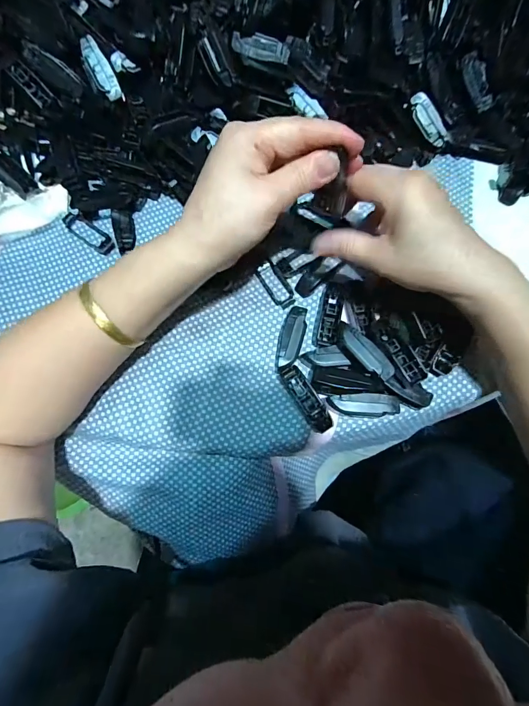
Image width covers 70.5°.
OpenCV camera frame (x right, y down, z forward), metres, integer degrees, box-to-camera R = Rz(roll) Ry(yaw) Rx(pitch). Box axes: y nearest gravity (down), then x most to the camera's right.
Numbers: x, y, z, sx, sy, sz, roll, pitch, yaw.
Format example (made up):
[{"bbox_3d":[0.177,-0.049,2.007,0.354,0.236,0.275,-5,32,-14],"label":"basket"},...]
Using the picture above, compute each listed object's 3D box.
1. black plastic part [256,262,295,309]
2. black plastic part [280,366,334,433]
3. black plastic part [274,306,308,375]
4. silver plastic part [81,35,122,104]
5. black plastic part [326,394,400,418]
[{"bbox_3d":[0.010,-0.059,0.328,0.018,0.006,0.044,-33,76,-7],"label":"black plastic part"},{"bbox_3d":[0.033,0.036,0.294,0.017,0.015,0.056,-33,76,-7],"label":"black plastic part"},{"bbox_3d":[0.022,-0.010,0.307,0.019,0.015,0.055,15,76,6],"label":"black plastic part"},{"bbox_3d":[-0.138,-0.238,0.316,0.015,0.012,0.046,-33,110,-7],"label":"silver plastic part"},{"bbox_3d":[0.076,0.040,0.286,0.052,0.008,0.018,-2,75,1],"label":"black plastic part"}]

